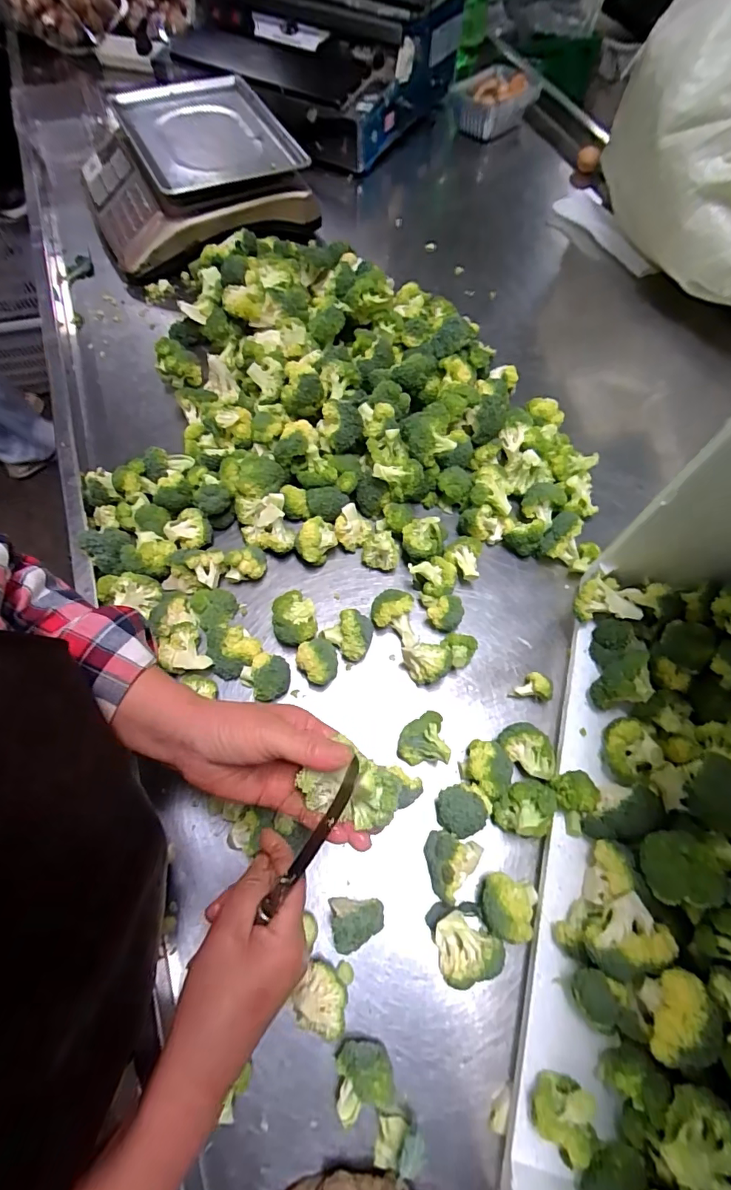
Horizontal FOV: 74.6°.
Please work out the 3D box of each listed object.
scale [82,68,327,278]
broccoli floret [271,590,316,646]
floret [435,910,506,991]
[{"bbox_3d":[-0.292,-0.705,0.790,0.329,0.102,0.334,-23,69,-11],"label":"scale"},{"bbox_3d":[-0.077,0.027,0.531,0.049,0.040,0.064,-10,66,-6],"label":"broccoli floret"},{"bbox_3d":[0.087,0.297,0.405,0.050,0.035,0.050,1,66,-1],"label":"floret"}]

